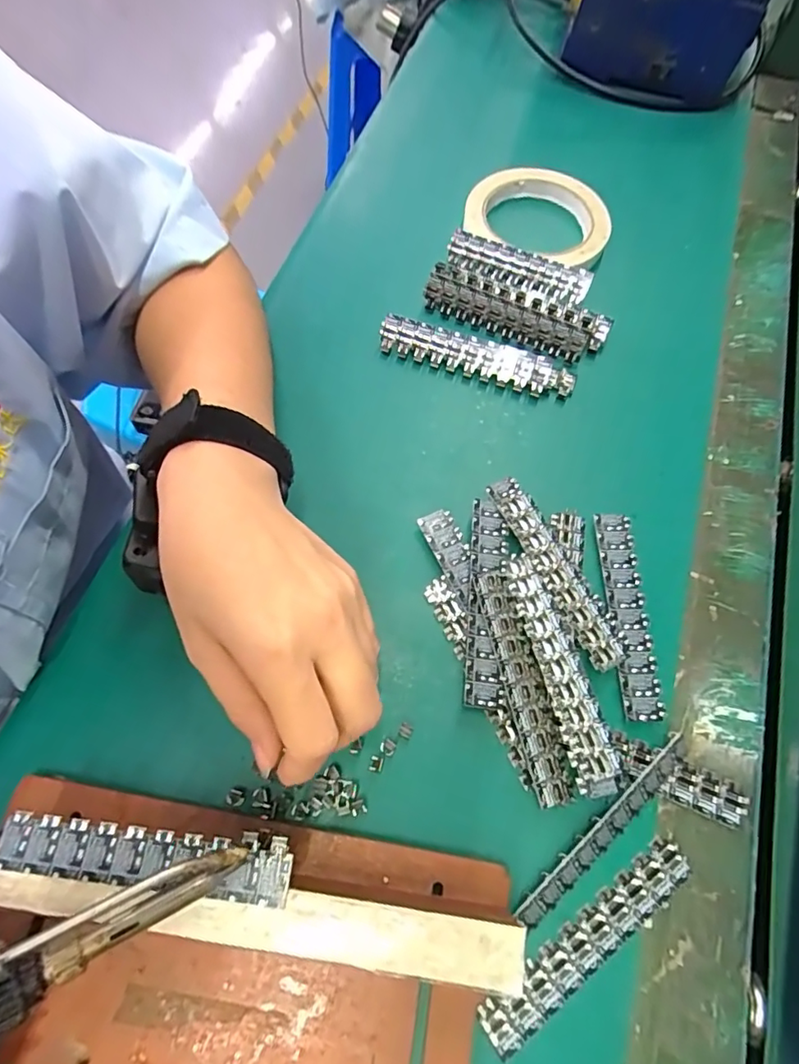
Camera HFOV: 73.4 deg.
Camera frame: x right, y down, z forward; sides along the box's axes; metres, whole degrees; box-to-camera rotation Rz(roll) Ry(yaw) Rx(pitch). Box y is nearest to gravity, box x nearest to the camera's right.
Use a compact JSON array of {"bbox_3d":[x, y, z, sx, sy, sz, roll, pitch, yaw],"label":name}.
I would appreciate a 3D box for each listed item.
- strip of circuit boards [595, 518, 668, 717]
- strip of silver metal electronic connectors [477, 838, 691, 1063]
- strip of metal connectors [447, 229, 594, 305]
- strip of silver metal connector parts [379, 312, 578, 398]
[{"bbox_3d":[0.119,0.042,0.281,0.020,0.012,0.106,1,66,-2],"label":"strip of circuit boards"},{"bbox_3d":[0.081,0.172,0.226,0.109,0.004,0.021,-30,70,-15],"label":"strip of silver metal electronic connectors"},{"bbox_3d":[0.080,-0.180,0.365,0.099,0.017,0.022,23,67,8],"label":"strip of metal connectors"},{"bbox_3d":[0.049,-0.109,0.338,0.124,0.020,0.019,17,66,5],"label":"strip of silver metal connector parts"}]

